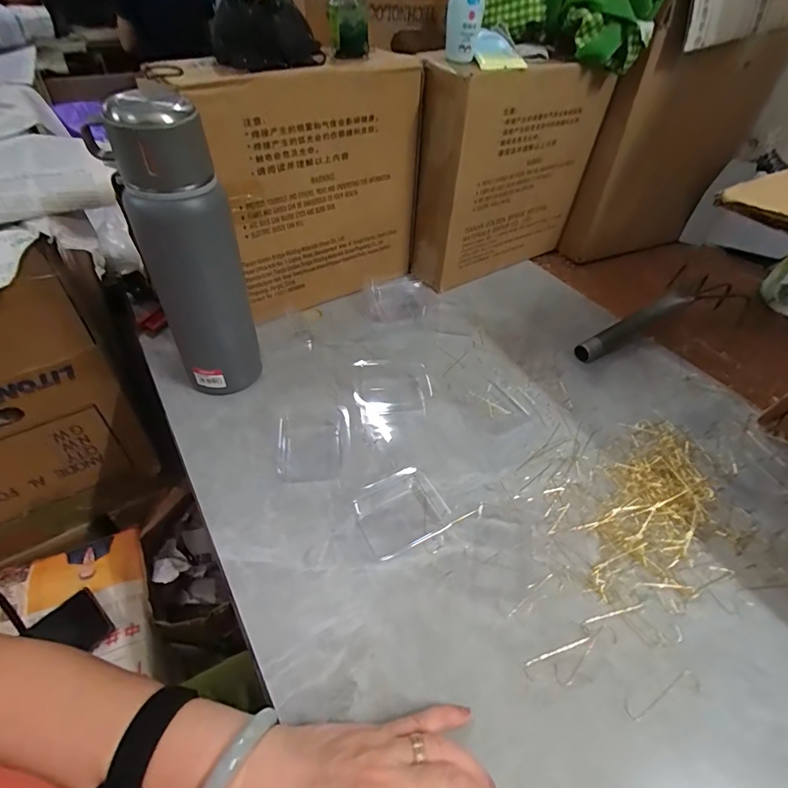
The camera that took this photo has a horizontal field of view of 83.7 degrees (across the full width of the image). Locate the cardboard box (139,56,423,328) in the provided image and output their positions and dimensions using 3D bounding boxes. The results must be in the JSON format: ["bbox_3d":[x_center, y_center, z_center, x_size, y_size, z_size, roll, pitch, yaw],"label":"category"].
[{"bbox_3d":[-0.113,-0.255,0.557,0.283,0.262,0.114,-29,54,-28],"label":"cardboard box"}]

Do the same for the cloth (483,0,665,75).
[{"bbox_3d":[0.210,-0.487,0.550,0.213,0.095,0.113,8,46,4],"label":"cloth"}]

